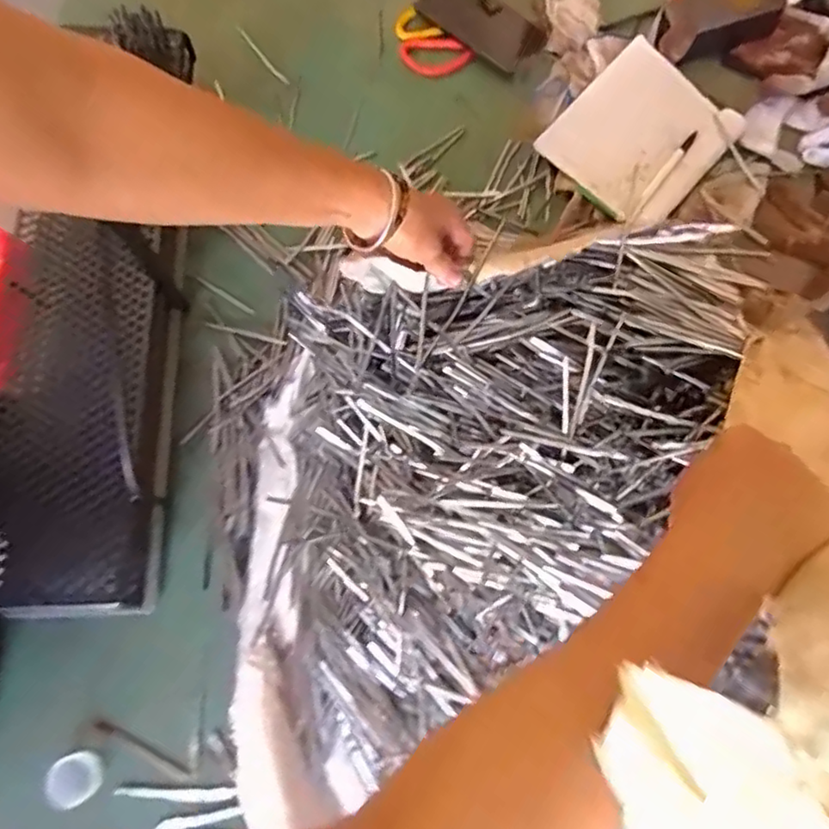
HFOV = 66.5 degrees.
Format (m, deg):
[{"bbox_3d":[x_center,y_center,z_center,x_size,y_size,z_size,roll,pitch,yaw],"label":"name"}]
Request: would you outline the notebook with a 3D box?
[{"bbox_3d":[0.259,-0.322,0.732,0.170,0.023,0.199,43,78,12],"label":"notebook"}]

